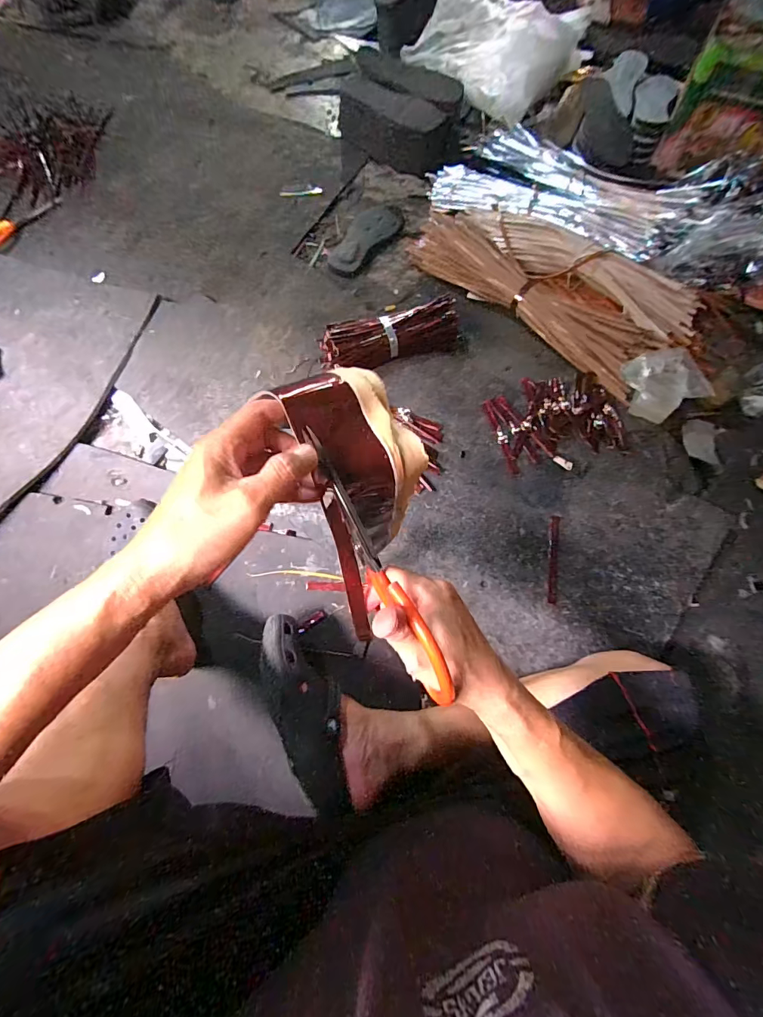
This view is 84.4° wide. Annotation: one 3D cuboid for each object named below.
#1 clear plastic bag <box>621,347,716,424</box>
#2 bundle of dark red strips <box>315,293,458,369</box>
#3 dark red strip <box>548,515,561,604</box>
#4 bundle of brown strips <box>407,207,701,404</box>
[{"bbox_3d":[0.513,-0.222,0.748,0.133,0.043,0.126,-11,70,-3],"label":"clear plastic bag"},{"bbox_3d":[0.016,-0.306,0.767,0.254,0.063,0.075,-15,71,-3],"label":"bundle of dark red strips"},{"bbox_3d":[0.268,0.077,0.655,0.015,0.005,0.137,9,70,4],"label":"dark red strip"},{"bbox_3d":[0.319,-0.455,0.823,0.550,0.061,0.219,39,75,14],"label":"bundle of brown strips"}]

